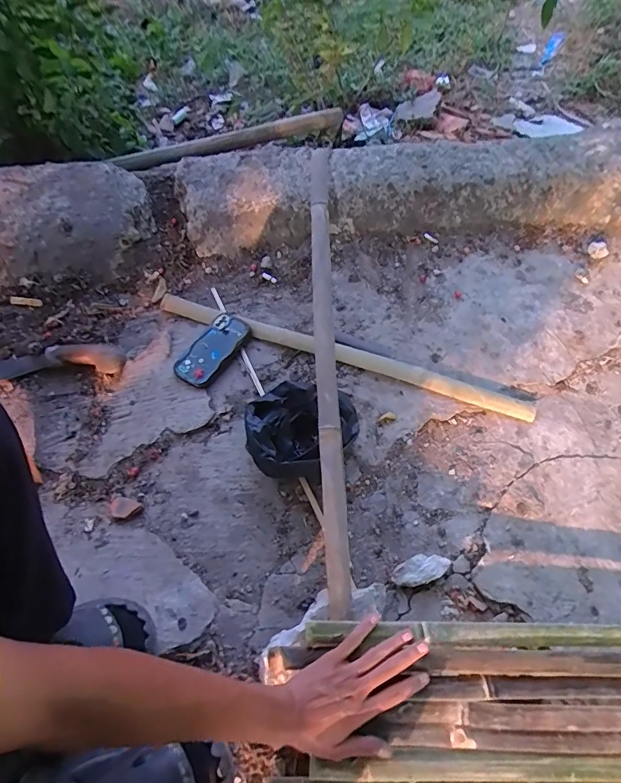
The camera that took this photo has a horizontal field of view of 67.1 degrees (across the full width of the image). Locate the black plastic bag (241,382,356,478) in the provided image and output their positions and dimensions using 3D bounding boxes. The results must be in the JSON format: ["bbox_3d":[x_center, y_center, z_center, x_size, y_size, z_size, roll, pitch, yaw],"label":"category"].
[{"bbox_3d":[-0.021,0.055,0.812,0.192,0.093,0.157,-26,64,-13],"label":"black plastic bag"}]

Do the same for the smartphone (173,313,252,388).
[{"bbox_3d":[-0.192,-0.083,0.922,0.084,0.019,0.170,29,65,15],"label":"smartphone"}]

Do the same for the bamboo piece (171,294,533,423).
[{"bbox_3d":[0.046,-0.077,0.927,0.772,0.019,0.048,18,63,10],"label":"bamboo piece"}]

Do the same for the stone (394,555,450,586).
[{"bbox_3d":[0.171,0.274,0.720,0.091,0.026,0.039,-16,63,-8],"label":"stone"}]

